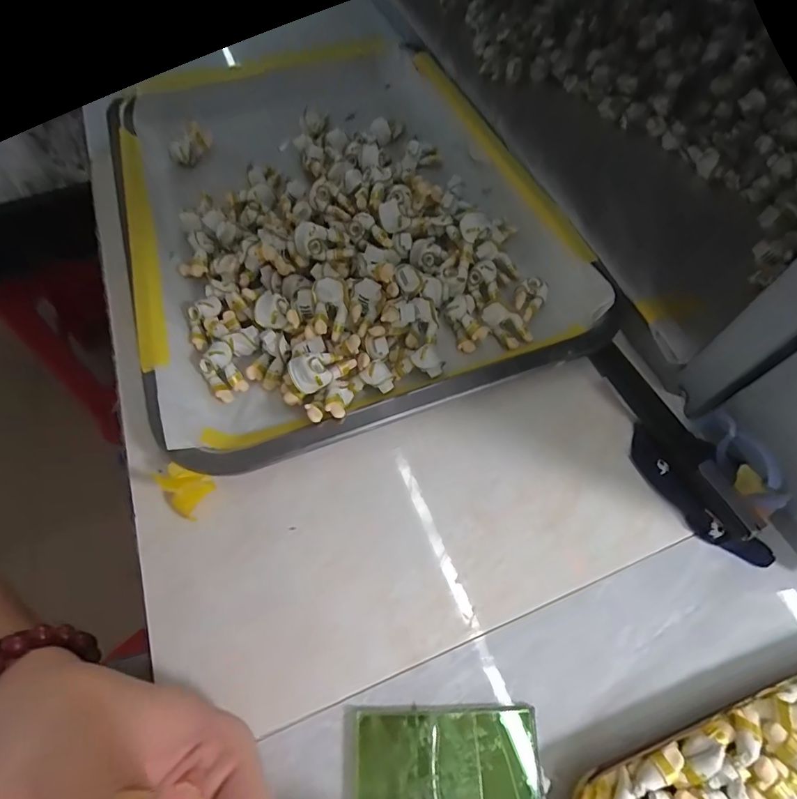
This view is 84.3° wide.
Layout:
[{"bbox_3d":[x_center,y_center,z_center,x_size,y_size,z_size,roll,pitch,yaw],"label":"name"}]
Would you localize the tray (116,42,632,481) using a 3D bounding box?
[{"bbox_3d":[-0.047,-0.140,0.302,0.266,0.042,0.357,-16,61,-9],"label":"tray"}]

